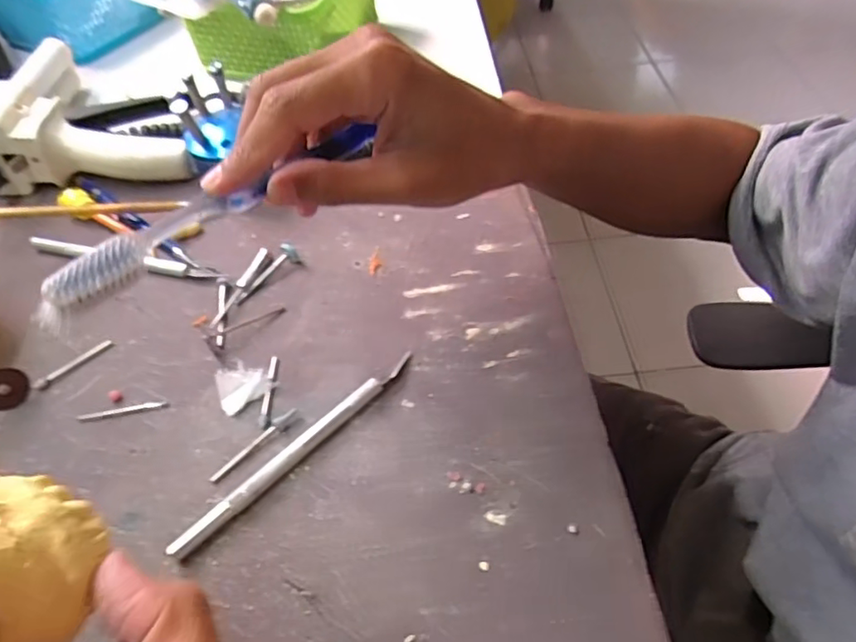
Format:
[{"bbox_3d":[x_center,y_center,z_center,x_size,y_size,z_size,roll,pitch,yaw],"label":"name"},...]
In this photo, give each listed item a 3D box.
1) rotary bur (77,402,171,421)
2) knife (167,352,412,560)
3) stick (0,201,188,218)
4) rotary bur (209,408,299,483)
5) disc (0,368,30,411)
[{"bbox_3d":[-0.155,0.044,0.295,0.045,0.004,0.005,-9,52,-2],"label":"rotary bur"},{"bbox_3d":[-0.058,0.059,0.271,0.008,0.010,0.136,36,63,28],"label":"knife"},{"bbox_3d":[-0.271,-0.064,0.353,0.230,0.011,0.008,-6,51,-16],"label":"stick"},{"bbox_3d":[-0.083,0.058,0.277,0.049,0.004,0.006,-36,58,-22],"label":"rotary bur"},{"bbox_3d":[-0.216,0.035,0.297,0.004,0.021,0.021,1,71,51],"label":"disc"}]

